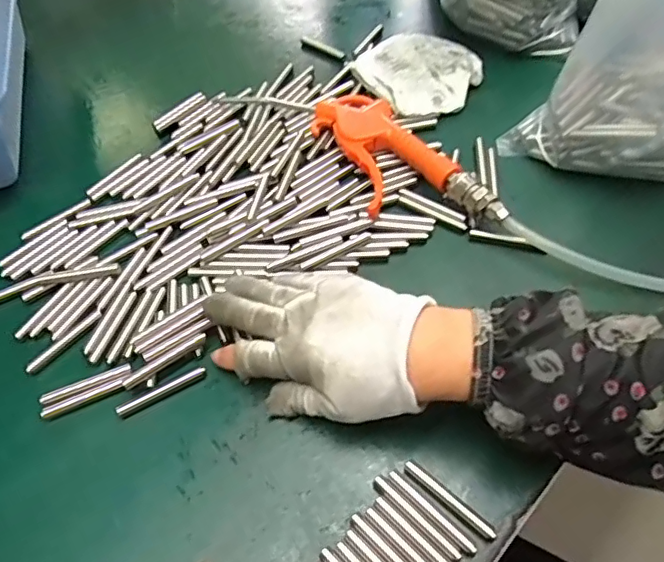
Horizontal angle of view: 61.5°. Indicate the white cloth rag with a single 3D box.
[{"bbox_3d":[0.083,-0.195,0.527,0.103,0.023,0.108,-26,57,-14],"label":"white cloth rag"}]

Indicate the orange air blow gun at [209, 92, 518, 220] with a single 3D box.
[{"bbox_3d":[0.022,-0.117,0.464,0.092,0.022,0.270,-38,61,-21],"label":"orange air blow gun"}]

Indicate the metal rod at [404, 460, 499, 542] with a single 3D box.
[{"bbox_3d":[0.065,0.120,0.310,0.058,0.004,0.007,36,64,24],"label":"metal rod"}]

